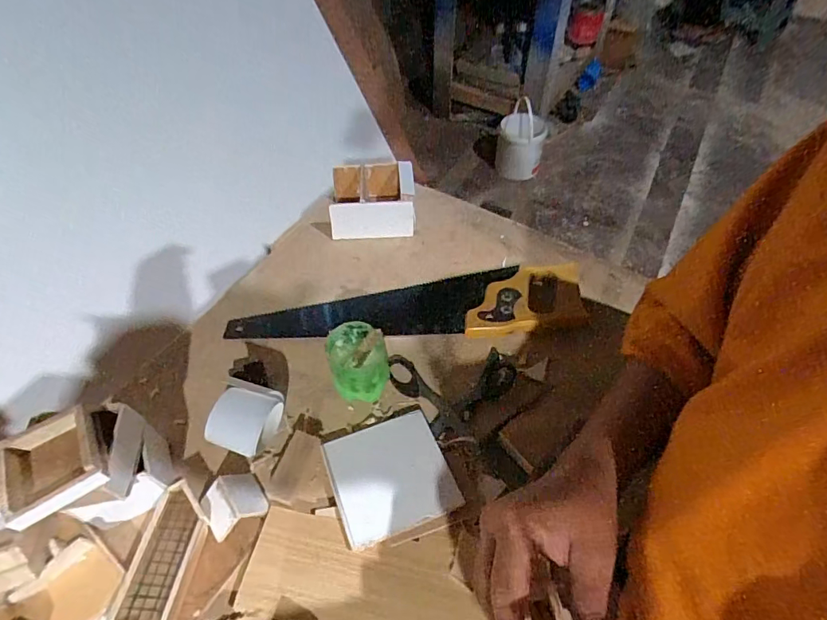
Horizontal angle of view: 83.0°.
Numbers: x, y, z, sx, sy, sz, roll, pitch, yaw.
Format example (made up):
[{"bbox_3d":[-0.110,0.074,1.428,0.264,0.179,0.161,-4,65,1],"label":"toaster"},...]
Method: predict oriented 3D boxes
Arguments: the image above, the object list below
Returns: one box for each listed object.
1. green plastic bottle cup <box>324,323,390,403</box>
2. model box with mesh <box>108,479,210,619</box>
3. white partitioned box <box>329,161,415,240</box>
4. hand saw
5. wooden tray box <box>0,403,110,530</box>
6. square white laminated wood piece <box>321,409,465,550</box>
[{"bbox_3d":[-0.054,0.057,0.469,0.055,0.075,0.060,-1,51,1],"label":"green plastic bottle cup"},{"bbox_3d":[-0.201,0.199,0.382,0.046,0.024,0.105,2,51,4],"label":"model box with mesh"},{"bbox_3d":[-0.057,-0.151,0.651,0.114,0.064,0.091,-4,51,-2],"label":"white partitioned box"},{"bbox_3d":[-0.004,0.002,0.545,0.413,0.018,0.098,-7,51,-4],"label":"hand saw"},{"bbox_3d":[-0.258,0.111,0.333,0.060,0.020,0.068,-27,57,-18],"label":"wooden tray box"},{"bbox_3d":[-0.023,0.149,0.429,0.103,0.010,0.103,-18,53,-13],"label":"square white laminated wood piece"}]

